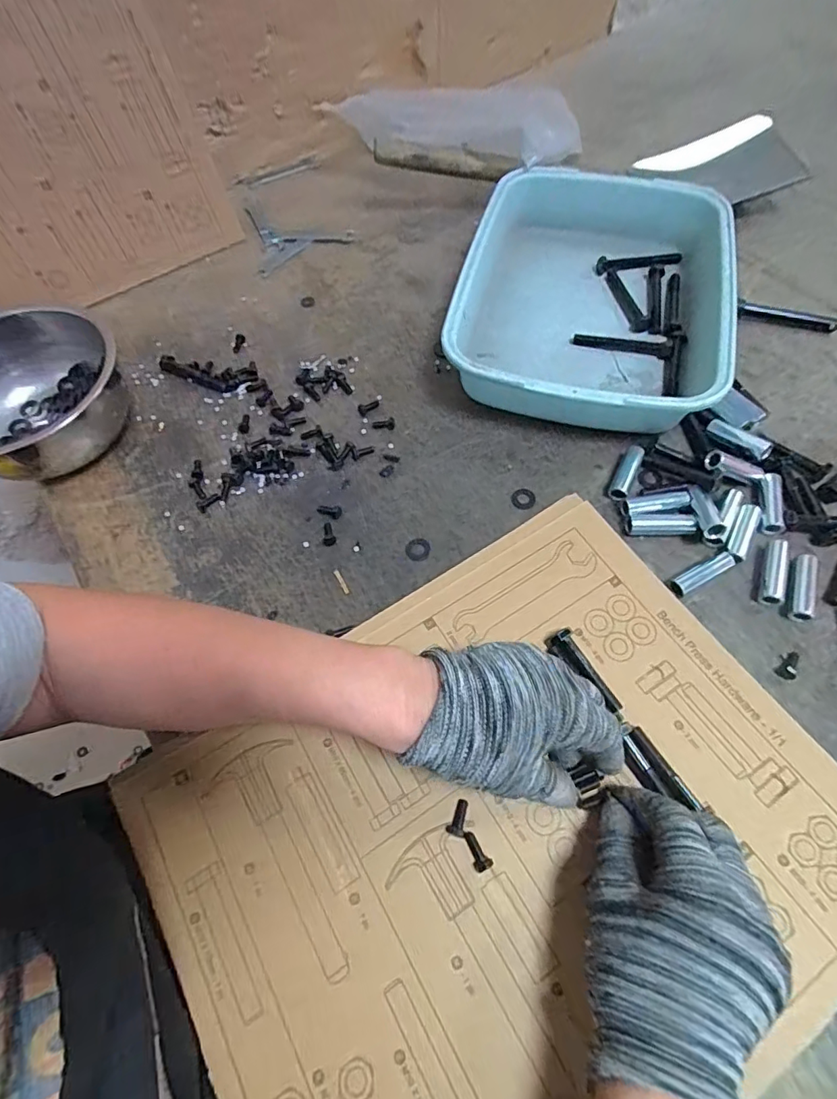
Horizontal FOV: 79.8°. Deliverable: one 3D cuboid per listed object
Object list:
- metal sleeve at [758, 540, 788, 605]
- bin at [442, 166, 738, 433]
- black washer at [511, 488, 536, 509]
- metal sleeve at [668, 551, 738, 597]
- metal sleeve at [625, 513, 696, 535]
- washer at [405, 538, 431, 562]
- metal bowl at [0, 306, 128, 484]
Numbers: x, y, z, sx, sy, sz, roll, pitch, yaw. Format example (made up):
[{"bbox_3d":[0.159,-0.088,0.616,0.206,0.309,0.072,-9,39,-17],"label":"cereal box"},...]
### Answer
[{"bbox_3d":[0.262,0.017,0.371,0.017,0.011,0.053,20,63,13],"label":"metal sleeve"},{"bbox_3d":[0.163,-0.247,0.486,0.234,0.062,0.322,9,61,7],"label":"bin"},{"bbox_3d":[0.087,-0.042,0.415,0.020,0.004,0.021,-1,61,2],"label":"black washer"},{"bbox_3d":[0.210,0.020,0.372,0.052,0.013,0.014,-23,62,-11],"label":"metal sleeve"},{"bbox_3d":[0.188,-0.019,0.390,0.051,0.011,0.015,1,61,3],"label":"metal sleeve"},{"bbox_3d":[0.000,-0.001,0.396,0.019,0.004,0.020,-1,61,2],"label":"washer"},{"bbox_3d":[-0.352,-0.138,0.447,0.148,0.082,0.148,-1,61,2],"label":"metal bowl"}]

